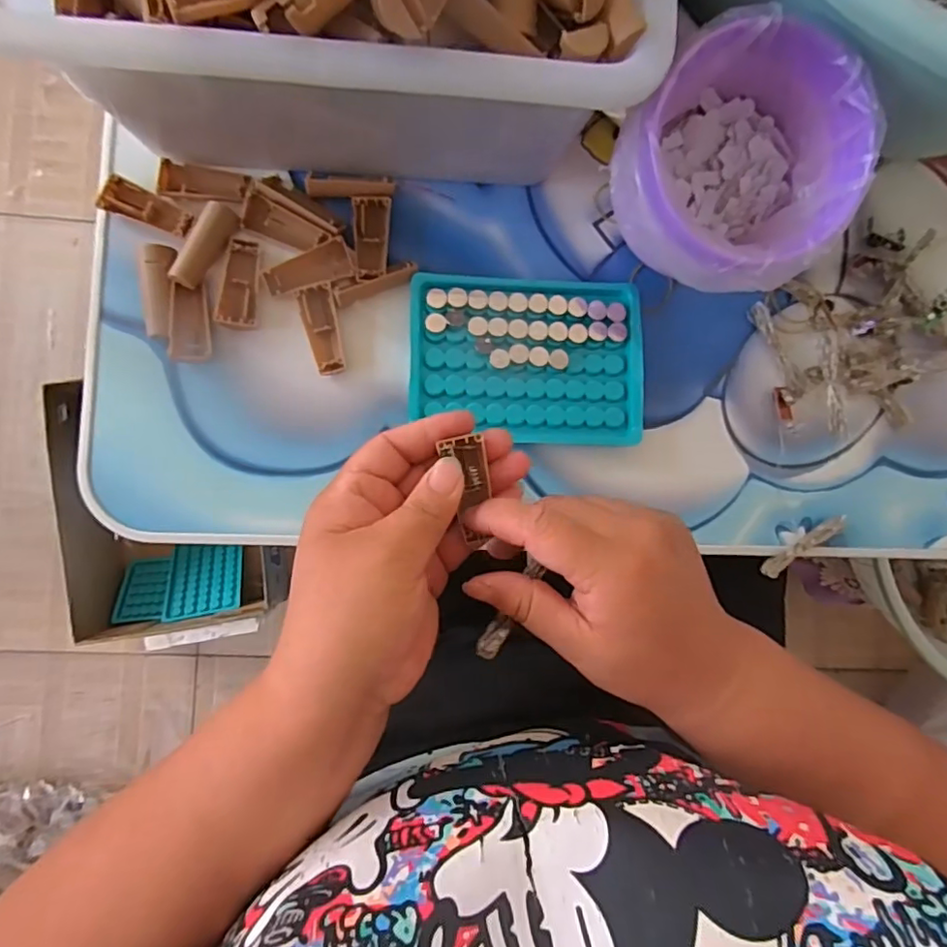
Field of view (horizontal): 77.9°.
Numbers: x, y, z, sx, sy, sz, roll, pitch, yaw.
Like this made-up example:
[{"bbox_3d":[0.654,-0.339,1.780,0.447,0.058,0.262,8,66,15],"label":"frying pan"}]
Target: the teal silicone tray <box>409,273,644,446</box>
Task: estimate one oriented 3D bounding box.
[{"bbox_3d":[0.031,-0.066,0.337,0.133,0.015,0.093,2,87,-5],"label":"teal silicone tray"}]

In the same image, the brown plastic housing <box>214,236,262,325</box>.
[{"bbox_3d":[-0.131,-0.107,0.329,0.022,0.005,0.050,4,87,-5],"label":"brown plastic housing"}]

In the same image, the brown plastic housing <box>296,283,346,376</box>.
[{"bbox_3d":[-0.084,-0.081,0.331,0.018,0.012,0.047,-15,89,-6],"label":"brown plastic housing"}]

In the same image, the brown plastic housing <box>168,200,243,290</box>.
[{"bbox_3d":[-0.149,-0.126,0.324,0.017,0.008,0.051,26,85,-3],"label":"brown plastic housing"}]

